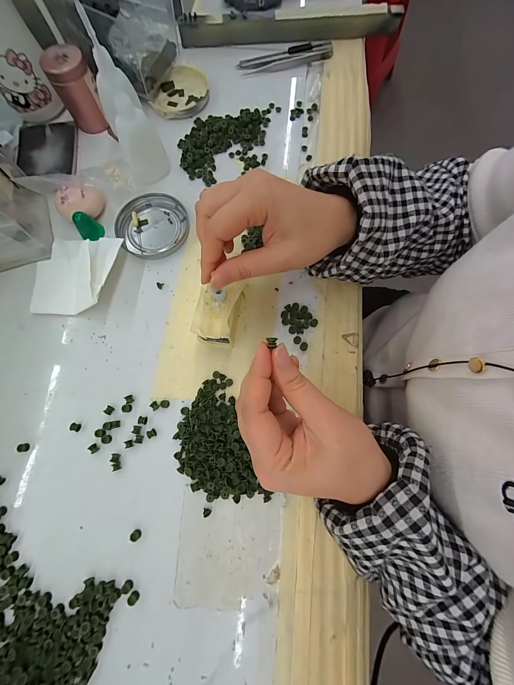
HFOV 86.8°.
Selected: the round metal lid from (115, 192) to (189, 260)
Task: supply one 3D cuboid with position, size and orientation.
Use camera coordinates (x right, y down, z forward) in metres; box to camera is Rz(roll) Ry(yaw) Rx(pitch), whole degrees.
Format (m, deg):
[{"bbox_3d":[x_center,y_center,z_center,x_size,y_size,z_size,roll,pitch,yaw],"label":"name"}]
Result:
[{"bbox_3d":[-0.116,-0.132,0.303,0.077,0.008,0.077,0,75,0],"label":"round metal lid"}]

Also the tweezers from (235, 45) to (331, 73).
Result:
[{"bbox_3d":[0.040,-0.384,0.366,0.131,0.009,0.029,-10,76,-3],"label":"tweezers"}]

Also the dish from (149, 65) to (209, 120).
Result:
[{"bbox_3d":[-0.098,-0.323,0.354,0.069,0.011,0.082,13,76,3],"label":"dish"}]

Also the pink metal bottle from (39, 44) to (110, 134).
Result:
[{"bbox_3d":[-0.208,-0.292,0.318,0.043,0.069,0.036,-27,77,-7],"label":"pink metal bottle"}]

